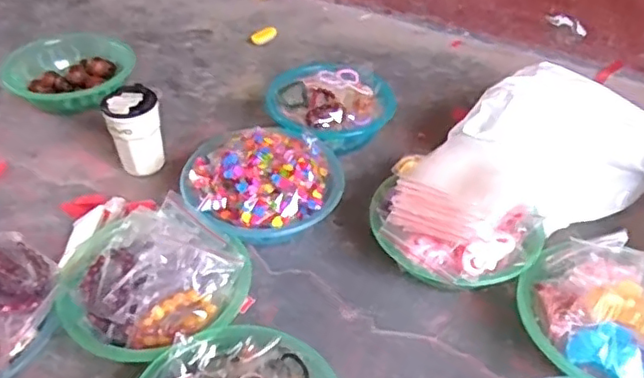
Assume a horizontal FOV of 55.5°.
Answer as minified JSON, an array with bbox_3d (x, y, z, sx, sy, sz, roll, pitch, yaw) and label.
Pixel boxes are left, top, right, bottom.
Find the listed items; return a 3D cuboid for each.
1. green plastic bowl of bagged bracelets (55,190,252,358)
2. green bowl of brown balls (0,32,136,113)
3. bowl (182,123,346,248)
[{"bbox_3d":[-0.219,0.126,0.805,0.214,0.085,0.217,1,42,-1],"label":"green plastic bowl of bagged bracelets"},{"bbox_3d":[-0.488,-0.223,1.191,0.204,0.096,0.210,1,42,-1],"label":"green bowl of brown balls"},{"bbox_3d":[-0.088,-0.003,0.930,0.232,0.109,0.195,-13,44,-16],"label":"bowl"}]

